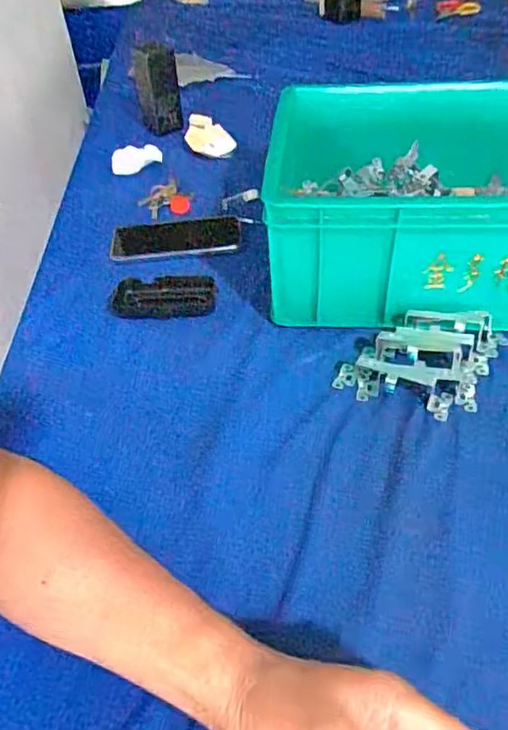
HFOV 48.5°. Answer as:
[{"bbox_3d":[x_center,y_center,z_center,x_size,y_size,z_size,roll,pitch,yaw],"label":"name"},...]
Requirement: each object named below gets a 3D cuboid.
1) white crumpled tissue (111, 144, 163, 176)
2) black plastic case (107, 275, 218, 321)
[{"bbox_3d":[-0.181,-0.318,0.871,0.079,0.034,0.033,-20,46,-15],"label":"white crumpled tissue"},{"bbox_3d":[-0.102,-0.076,0.630,0.118,0.028,0.046,1,44,6],"label":"black plastic case"}]

